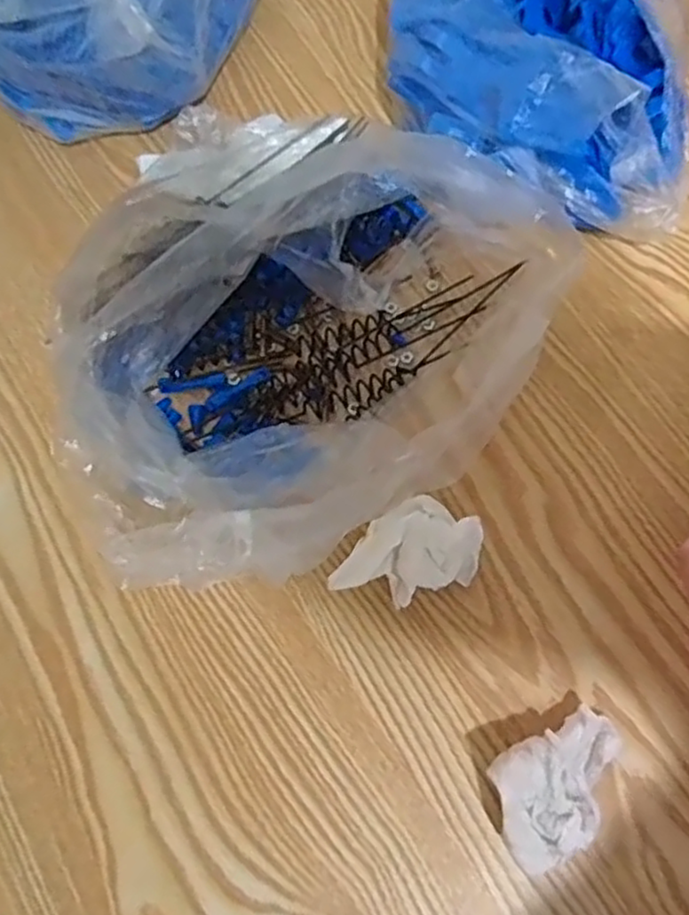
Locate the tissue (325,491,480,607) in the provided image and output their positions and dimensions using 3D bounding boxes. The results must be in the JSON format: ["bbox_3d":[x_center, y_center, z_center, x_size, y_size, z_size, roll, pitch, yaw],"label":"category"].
[{"bbox_3d":[0.030,0.048,0.340,0.074,0.031,0.045,-19,74,-3],"label":"tissue"}]

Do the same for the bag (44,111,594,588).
[{"bbox_3d":[-0.028,-0.074,0.348,0.231,0.089,0.283,30,77,10],"label":"bag"}]

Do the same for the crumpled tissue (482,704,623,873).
[{"bbox_3d":[0.098,0.146,0.307,0.070,0.031,0.045,-31,75,-7],"label":"crumpled tissue"}]

